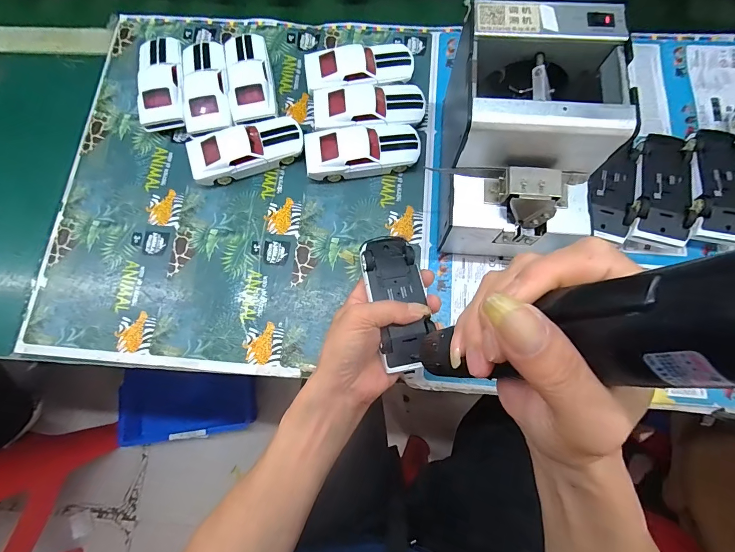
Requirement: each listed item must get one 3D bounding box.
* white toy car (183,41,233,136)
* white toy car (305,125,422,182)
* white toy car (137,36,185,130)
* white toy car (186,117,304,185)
[{"bbox_3d":[-0.194,-0.225,0.427,0.053,0.030,0.129,-12,75,-2],"label":"white toy car"},{"bbox_3d":[-0.004,-0.141,0.405,0.129,0.037,0.050,-9,75,-1],"label":"white toy car"},{"bbox_3d":[-0.248,-0.234,0.434,0.054,0.034,0.122,-13,75,-2],"label":"white toy car"},{"bbox_3d":[-0.138,-0.146,0.407,0.127,0.038,0.050,-18,75,-4],"label":"white toy car"}]

